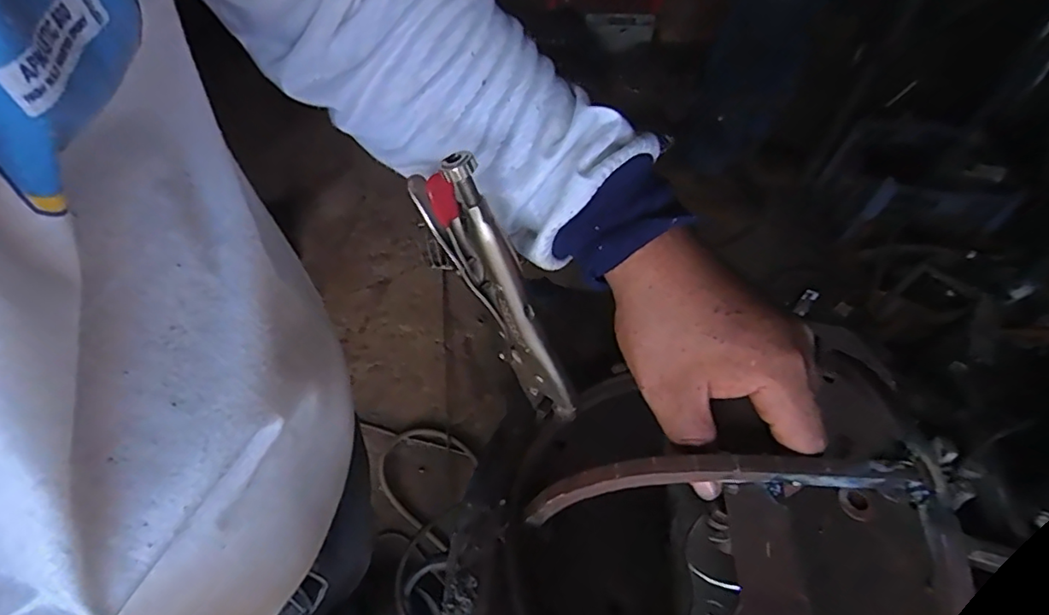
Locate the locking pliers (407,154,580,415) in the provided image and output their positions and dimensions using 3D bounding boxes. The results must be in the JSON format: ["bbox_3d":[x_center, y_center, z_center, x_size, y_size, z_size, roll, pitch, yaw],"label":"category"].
[{"bbox_3d":[-0.009,0.003,0.310,0.045,0.167,0.015,4,44,37],"label":"locking pliers"}]

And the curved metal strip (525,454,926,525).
[{"bbox_3d":[0.084,0.083,0.275,0.179,0.038,0.011,-9,49,16],"label":"curved metal strip"}]

